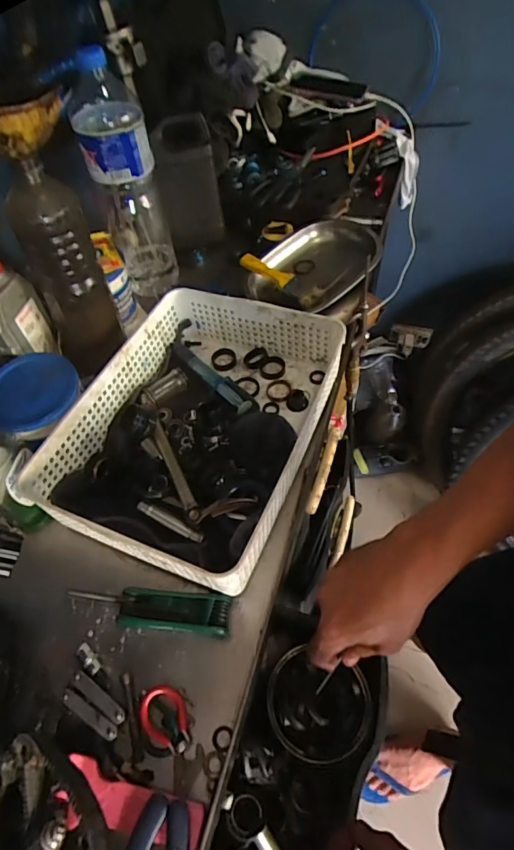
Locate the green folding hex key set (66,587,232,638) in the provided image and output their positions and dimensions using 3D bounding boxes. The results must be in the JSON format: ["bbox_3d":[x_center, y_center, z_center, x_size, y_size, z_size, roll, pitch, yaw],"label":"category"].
[{"bbox_3d":[-0.100,0.176,0.439,0.149,0.028,0.034,4,55,8],"label":"green folding hex key set"}]

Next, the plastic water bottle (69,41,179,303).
[{"bbox_3d":[-0.175,-0.317,0.631,0.083,0.302,0.086,-14,55,-4],"label":"plastic water bottle"}]

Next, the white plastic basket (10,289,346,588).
[{"bbox_3d":[-0.068,-0.006,0.525,0.260,0.086,0.324,17,58,17],"label":"white plastic basket"}]

